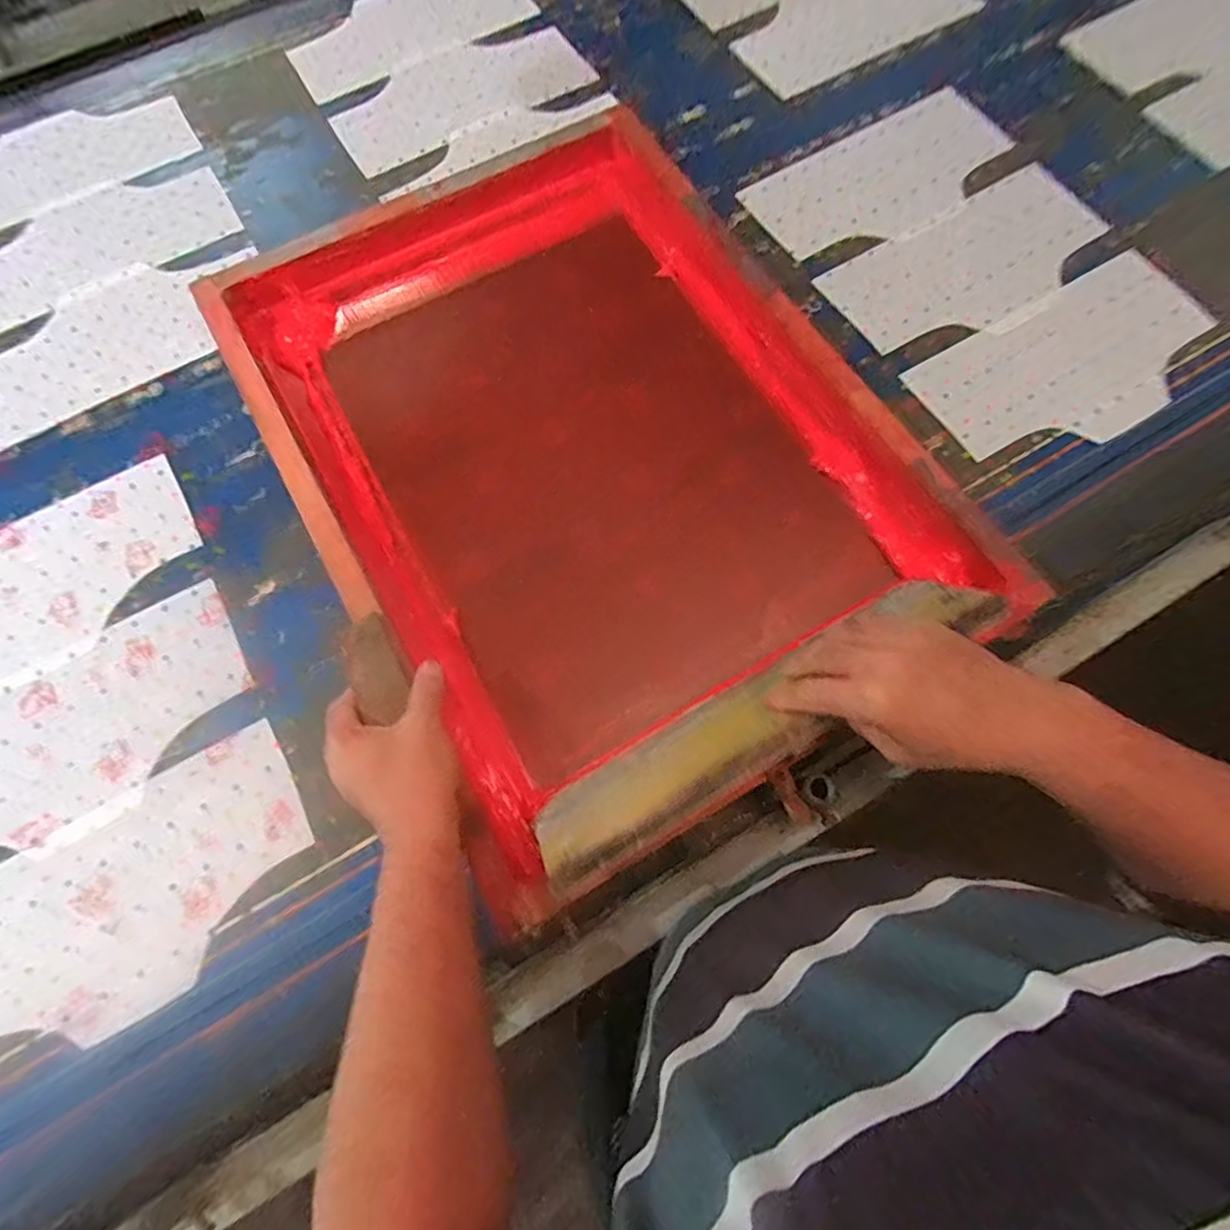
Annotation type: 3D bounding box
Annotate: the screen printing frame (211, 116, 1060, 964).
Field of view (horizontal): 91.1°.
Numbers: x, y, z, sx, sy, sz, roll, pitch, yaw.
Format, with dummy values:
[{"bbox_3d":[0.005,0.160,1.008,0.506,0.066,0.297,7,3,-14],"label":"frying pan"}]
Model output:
[{"bbox_3d":[-0.035,-0.173,0.596,0.514,0.059,0.718,-29,72,-7],"label":"screen printing frame"}]

